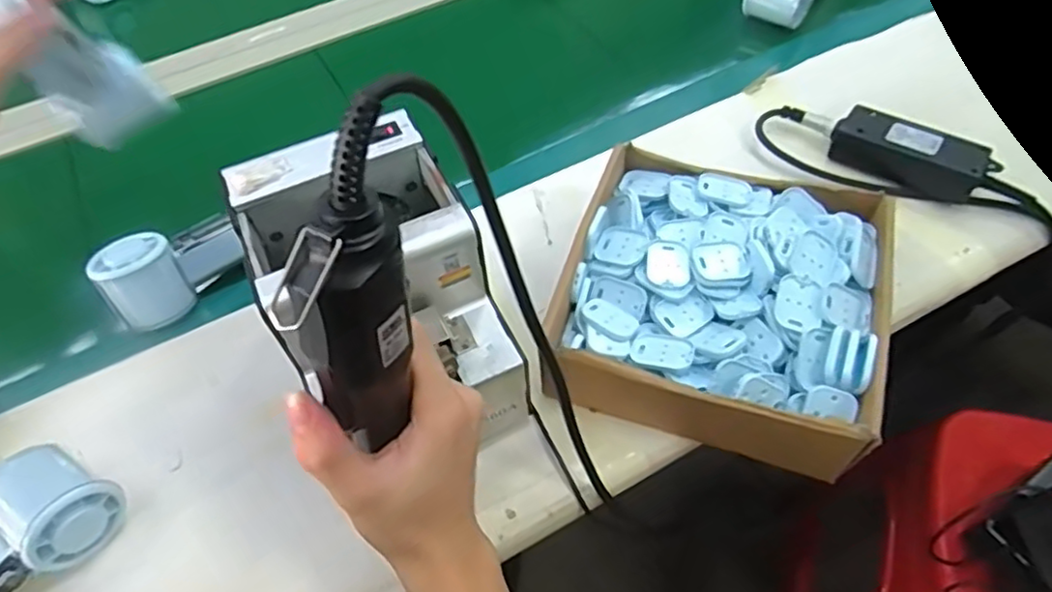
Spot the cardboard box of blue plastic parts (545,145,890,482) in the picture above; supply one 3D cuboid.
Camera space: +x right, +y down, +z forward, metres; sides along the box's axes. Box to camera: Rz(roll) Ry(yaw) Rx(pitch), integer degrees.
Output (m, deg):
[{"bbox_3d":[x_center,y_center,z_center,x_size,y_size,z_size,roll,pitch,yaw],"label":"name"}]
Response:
[{"bbox_3d":[0.135,0.001,0.463,0.204,0.071,0.207,14,56,14],"label":"cardboard box of blue plastic parts"}]

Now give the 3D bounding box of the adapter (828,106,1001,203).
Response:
[{"bbox_3d":[0.318,-0.117,0.541,0.117,0.031,0.049,32,61,24],"label":"adapter"}]

